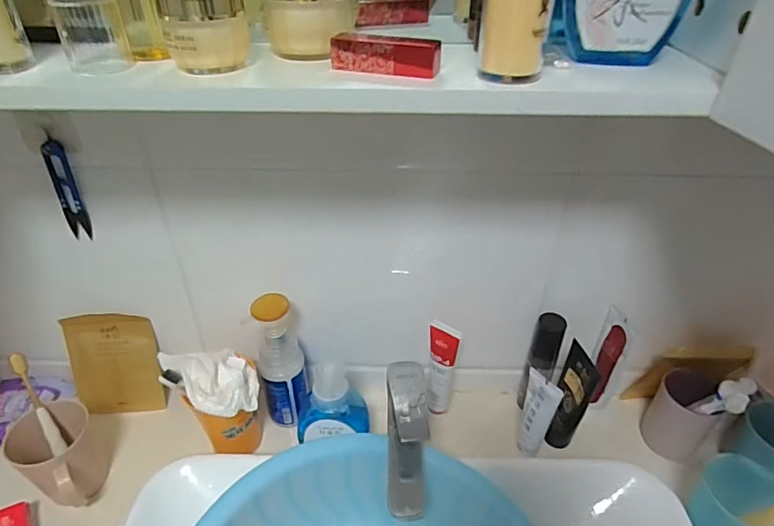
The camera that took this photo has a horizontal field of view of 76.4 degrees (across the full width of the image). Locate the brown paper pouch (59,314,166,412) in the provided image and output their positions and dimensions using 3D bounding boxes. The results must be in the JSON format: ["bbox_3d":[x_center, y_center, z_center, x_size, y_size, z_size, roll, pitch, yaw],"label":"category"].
[{"bbox_3d":[-0.372,0.138,0.675,0.115,0.144,0.009,-2,15,-4],"label":"brown paper pouch"}]

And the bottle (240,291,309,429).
[{"bbox_3d":[-0.133,0.124,0.620,0.059,0.193,0.048,-7,37,-10],"label":"bottle"}]

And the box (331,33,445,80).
[{"bbox_3d":[-0.002,-0.147,0.345,0.076,0.024,0.016,9,37,11],"label":"box"}]

